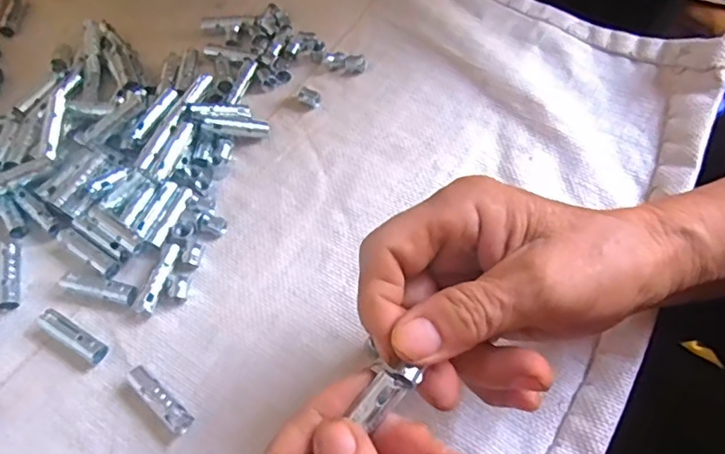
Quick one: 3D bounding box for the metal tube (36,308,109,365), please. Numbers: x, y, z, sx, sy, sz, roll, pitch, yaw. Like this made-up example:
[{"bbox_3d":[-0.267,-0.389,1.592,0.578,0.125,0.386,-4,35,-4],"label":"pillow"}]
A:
[{"bbox_3d":[-0.147,0.055,0.281,0.040,0.009,0.010,28,65,15],"label":"metal tube"}]

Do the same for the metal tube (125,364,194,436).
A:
[{"bbox_3d":[-0.096,0.082,0.264,0.039,0.010,0.010,38,68,19],"label":"metal tube"}]

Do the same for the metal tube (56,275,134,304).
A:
[{"bbox_3d":[-0.140,0.032,0.293,0.040,0.008,0.010,9,62,6],"label":"metal tube"}]

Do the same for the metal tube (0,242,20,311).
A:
[{"bbox_3d":[-0.189,0.025,0.298,0.009,0.007,0.040,-13,62,-6],"label":"metal tube"}]

